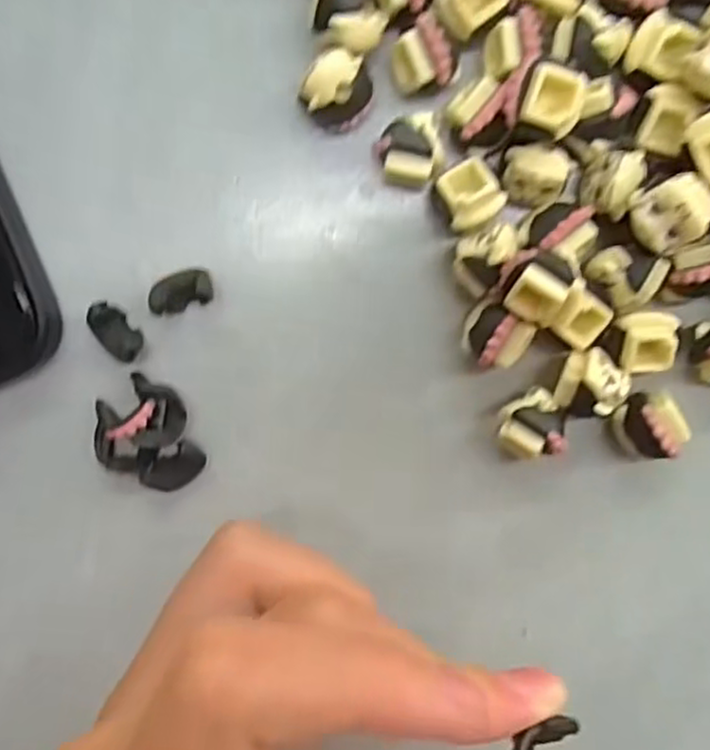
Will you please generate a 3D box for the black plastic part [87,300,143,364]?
[{"bbox_3d":[-0.059,-0.010,0.173,0.009,0.005,0.015,-40,93,6],"label":"black plastic part"}]

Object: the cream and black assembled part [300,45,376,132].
[{"bbox_3d":[-0.004,-0.065,0.162,0.014,0.012,0.016,26,96,0],"label":"cream and black assembled part"}]

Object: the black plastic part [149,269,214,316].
[{"bbox_3d":[-0.042,-0.020,0.171,0.014,0.009,0.009,-13,95,4],"label":"black plastic part"}]

